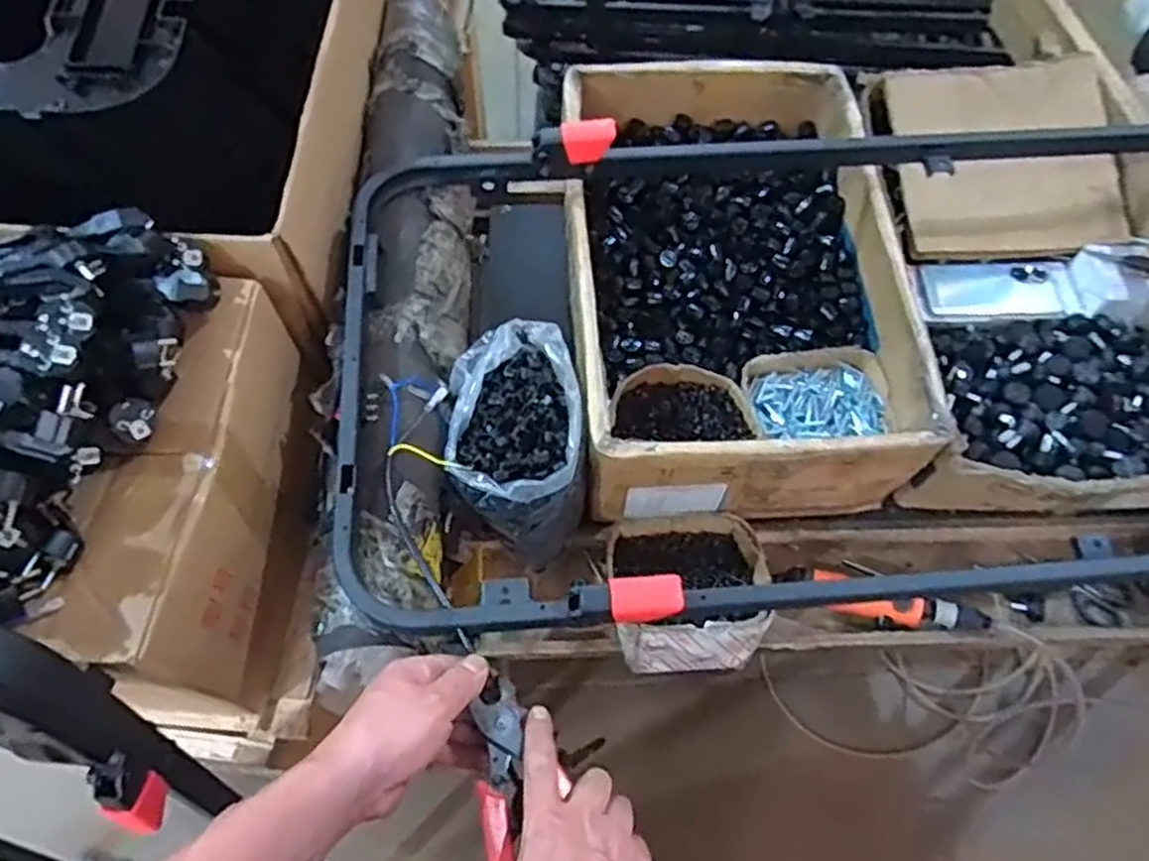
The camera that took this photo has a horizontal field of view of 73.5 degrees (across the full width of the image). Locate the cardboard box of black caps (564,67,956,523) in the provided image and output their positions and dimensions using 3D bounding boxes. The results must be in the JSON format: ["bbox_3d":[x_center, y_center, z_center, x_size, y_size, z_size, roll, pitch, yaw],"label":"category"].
[{"bbox_3d":[0.178,-0.189,0.893,0.360,0.138,0.548,-2,64,-2],"label":"cardboard box of black caps"}]

